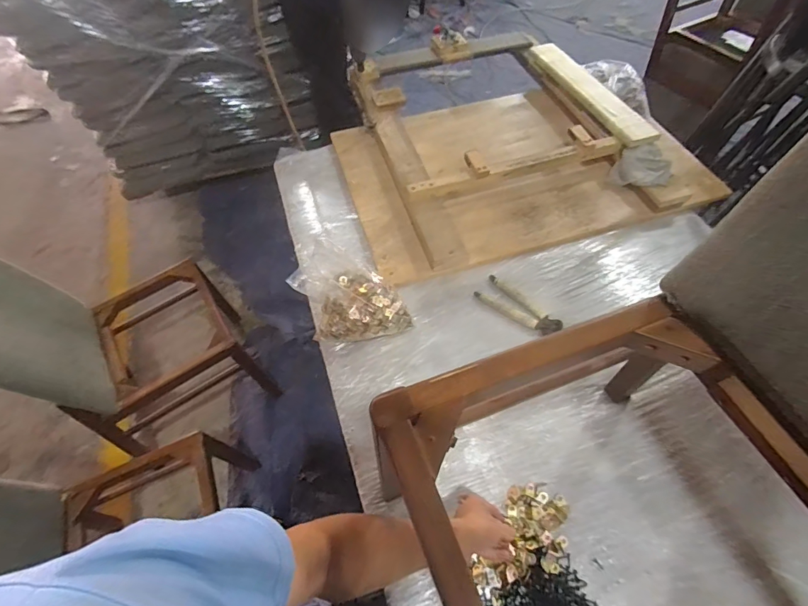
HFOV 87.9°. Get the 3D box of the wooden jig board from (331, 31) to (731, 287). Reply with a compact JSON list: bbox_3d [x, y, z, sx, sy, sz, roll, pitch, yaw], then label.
[{"bbox_3d":[0.269,-0.510,1.216,0.918,0.102,0.851,-15,57,-7],"label":"wooden jig board"}]

